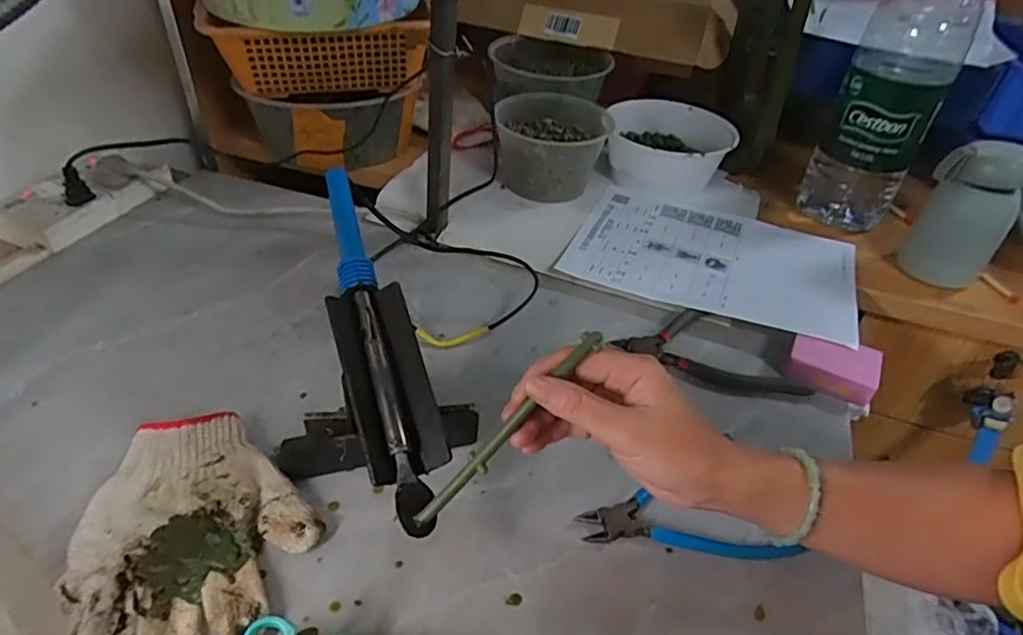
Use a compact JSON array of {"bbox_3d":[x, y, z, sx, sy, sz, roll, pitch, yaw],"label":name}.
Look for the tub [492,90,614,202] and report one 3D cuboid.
[{"bbox_3d":[0.048,-0.220,0.774,0.143,0.090,0.152,7,40,3],"label":"tub"}]

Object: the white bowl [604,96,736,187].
[{"bbox_3d":[0.210,-0.220,0.799,0.158,0.074,0.160,8,40,4],"label":"white bowl"}]

